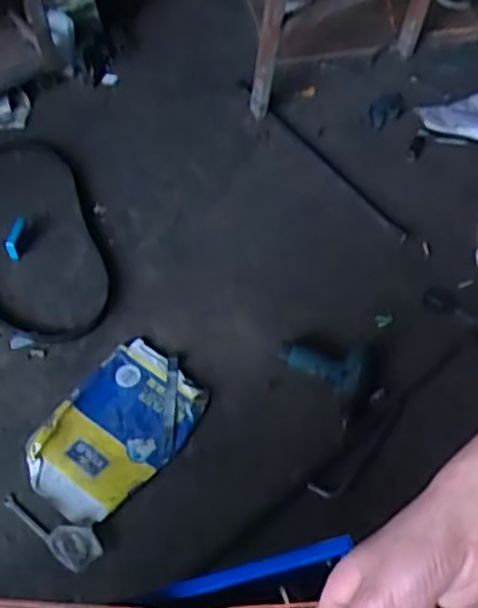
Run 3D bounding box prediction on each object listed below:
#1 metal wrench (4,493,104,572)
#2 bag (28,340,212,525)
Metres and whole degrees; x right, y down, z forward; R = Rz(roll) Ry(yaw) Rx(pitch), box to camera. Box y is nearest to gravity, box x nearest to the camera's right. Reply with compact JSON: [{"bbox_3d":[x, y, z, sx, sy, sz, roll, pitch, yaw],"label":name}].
[{"bbox_3d":[-0.315,0.378,1.289,0.188,0.027,0.073,34,59,26],"label":"metal wrench"},{"bbox_3d":[-0.239,0.242,1.446,0.229,0.040,0.352,36,67,18],"label":"bag"}]

